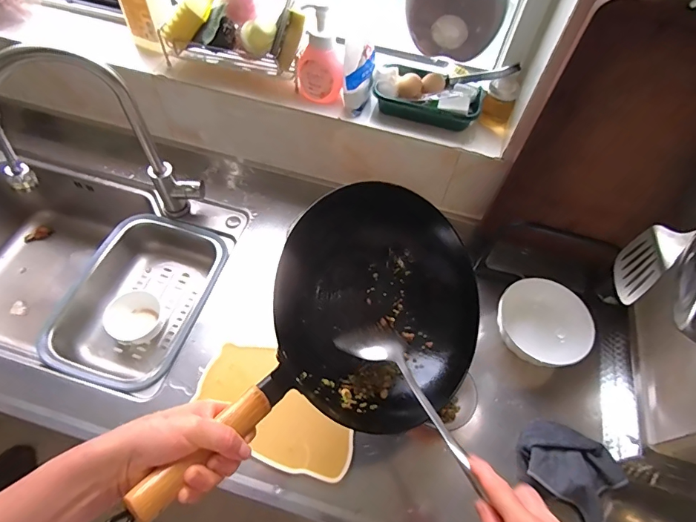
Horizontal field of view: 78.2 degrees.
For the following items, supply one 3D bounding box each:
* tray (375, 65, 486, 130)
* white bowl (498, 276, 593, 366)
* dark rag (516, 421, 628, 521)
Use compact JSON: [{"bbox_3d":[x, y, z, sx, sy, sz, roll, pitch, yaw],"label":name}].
[{"bbox_3d":[0.144,-0.296,0.771,0.189,0.064,0.084,23,60,10],"label":"tray"},{"bbox_3d":[0.339,0.120,0.770,0.150,0.104,0.144,2,59,-3],"label":"white bowl"},{"bbox_3d":[0.340,0.325,0.670,0.146,0.054,0.119,32,62,14],"label":"dark rag"}]

